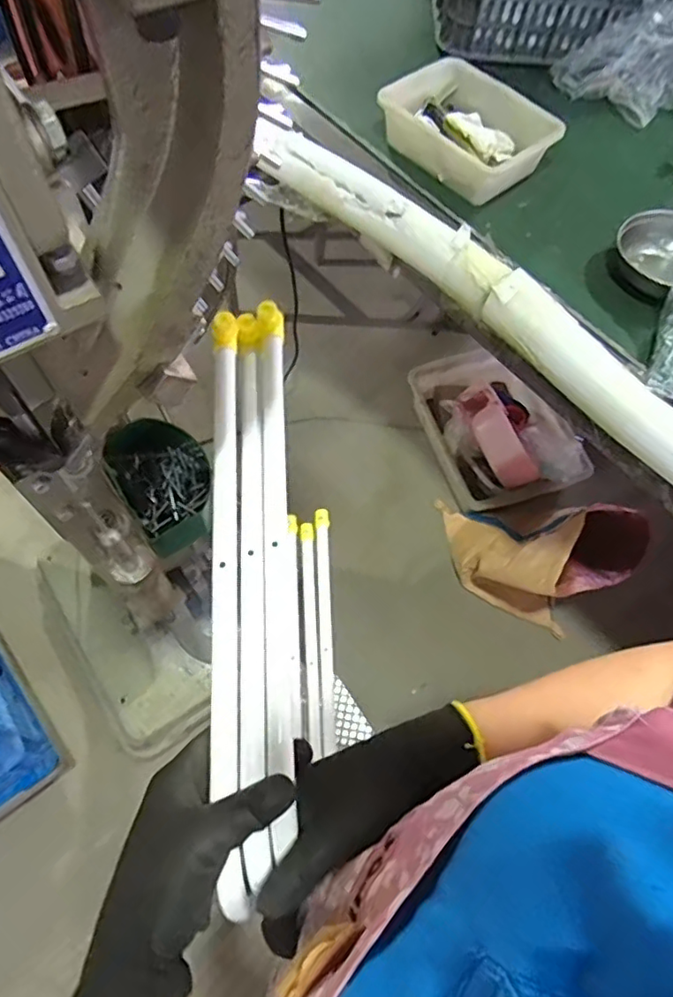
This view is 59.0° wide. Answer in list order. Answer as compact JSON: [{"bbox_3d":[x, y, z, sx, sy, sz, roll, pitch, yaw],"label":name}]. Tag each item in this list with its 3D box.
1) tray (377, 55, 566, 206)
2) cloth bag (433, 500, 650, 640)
[{"bbox_3d":[0.192,-0.569,0.902,0.185,0.077,0.246,-38,71,-19],"label":"tray"},{"bbox_3d":[0.466,0.146,1.413,0.453,0.355,0.319,16,63,5],"label":"cloth bag"}]

